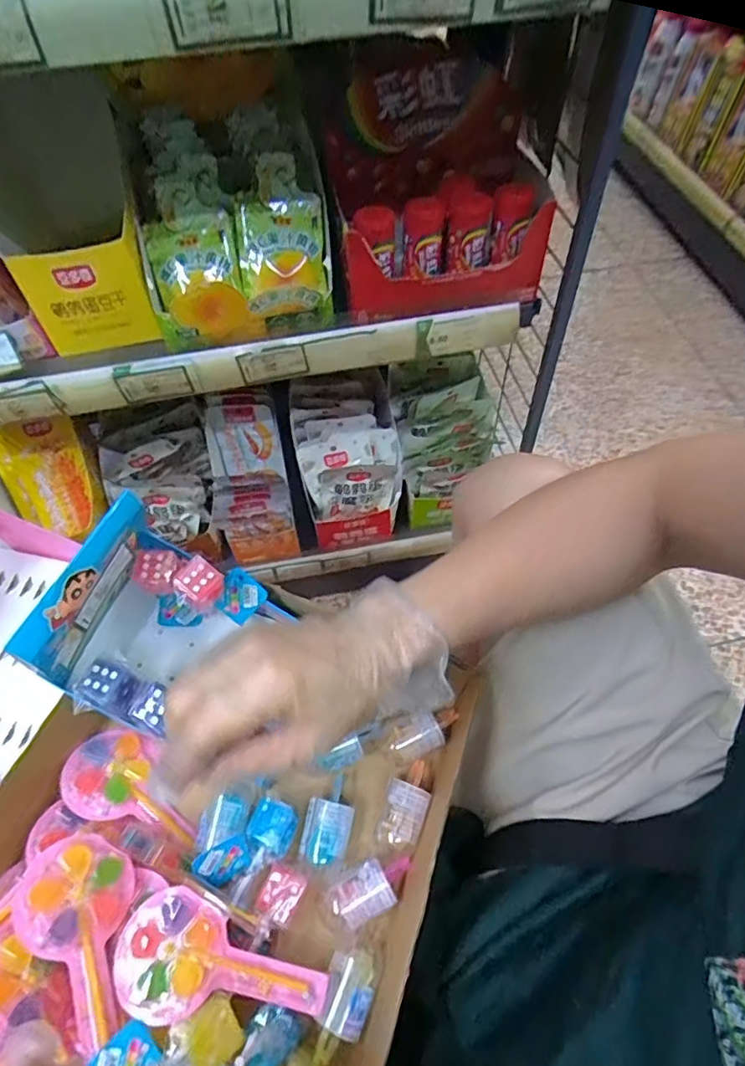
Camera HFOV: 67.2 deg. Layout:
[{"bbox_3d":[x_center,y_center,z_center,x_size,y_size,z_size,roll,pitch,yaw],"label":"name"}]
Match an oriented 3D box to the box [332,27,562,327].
[{"bbox_3d":[0.057,-0.293,0.481,0.176,0.154,0.126,-7,58,-3],"label":"box"}]

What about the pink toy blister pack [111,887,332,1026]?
[{"bbox_3d":[-0.094,0.269,0.341,0.129,0.007,0.063,14,59,10],"label":"pink toy blister pack"}]

